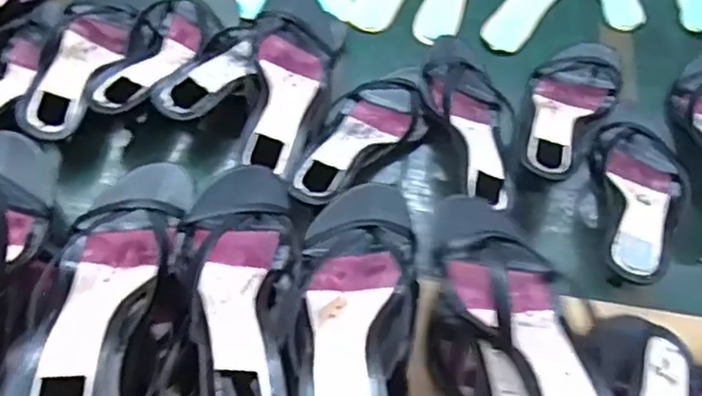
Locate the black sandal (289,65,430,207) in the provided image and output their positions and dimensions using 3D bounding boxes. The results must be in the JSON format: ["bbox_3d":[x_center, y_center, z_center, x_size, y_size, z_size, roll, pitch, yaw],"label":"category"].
[{"bbox_3d":[0.010,-0.061,0.686,0.093,0.047,0.211,25,48,13],"label":"black sandal"}]

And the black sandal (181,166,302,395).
[{"bbox_3d":[-0.080,0.064,0.506,0.090,0.053,0.251,-4,42,-4],"label":"black sandal"}]

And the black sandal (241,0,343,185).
[{"bbox_3d":[-0.063,-0.113,0.711,0.088,0.071,0.240,4,59,0],"label":"black sandal"}]

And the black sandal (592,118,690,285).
[{"bbox_3d":[0.281,0.004,0.659,0.093,0.055,0.198,16,44,8],"label":"black sandal"}]

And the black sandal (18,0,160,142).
[{"bbox_3d":[-0.283,-0.158,0.732,0.093,0.041,0.240,10,59,4],"label":"black sandal"}]

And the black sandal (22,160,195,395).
[{"bbox_3d":[-0.178,0.066,0.502,0.104,0.050,0.249,5,47,1],"label":"black sandal"}]

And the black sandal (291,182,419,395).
[{"bbox_3d":[0.007,0.086,0.492,0.096,0.045,0.244,5,46,1],"label":"black sandal"}]

